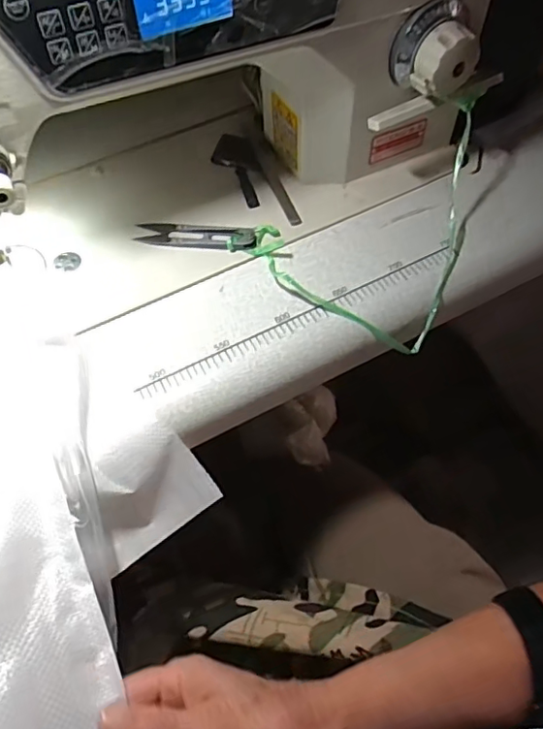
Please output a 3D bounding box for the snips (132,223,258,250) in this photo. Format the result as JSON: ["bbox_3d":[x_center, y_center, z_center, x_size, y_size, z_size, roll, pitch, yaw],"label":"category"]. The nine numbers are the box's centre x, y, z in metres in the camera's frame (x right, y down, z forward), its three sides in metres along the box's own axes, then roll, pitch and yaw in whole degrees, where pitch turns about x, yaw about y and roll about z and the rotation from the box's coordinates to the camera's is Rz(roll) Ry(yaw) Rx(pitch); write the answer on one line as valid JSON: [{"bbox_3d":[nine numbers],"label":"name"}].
[{"bbox_3d":[-0.061,-0.103,0.448,0.097,0.009,0.021,10,61,9],"label":"snips"}]

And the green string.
[{"bbox_3d":[0.100,-0.095,0.425,0.223,0.030,0.150,-32,77,1],"label":"green string"}]

